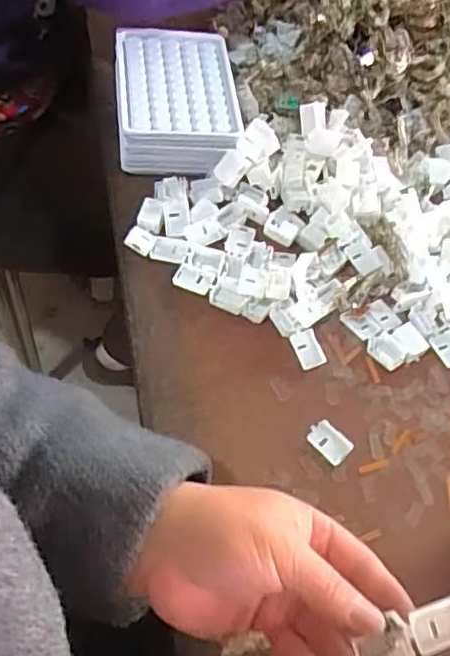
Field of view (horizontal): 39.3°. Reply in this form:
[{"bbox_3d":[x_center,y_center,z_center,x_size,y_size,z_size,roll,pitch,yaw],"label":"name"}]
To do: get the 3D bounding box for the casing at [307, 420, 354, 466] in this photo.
[{"bbox_3d":[0.070,0.076,0.420,0.029,0.004,0.021,41,61,16],"label":"casing"}]

